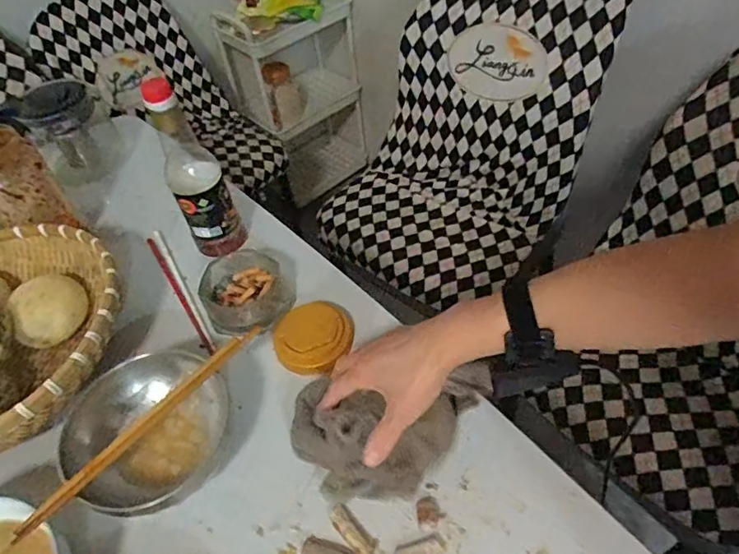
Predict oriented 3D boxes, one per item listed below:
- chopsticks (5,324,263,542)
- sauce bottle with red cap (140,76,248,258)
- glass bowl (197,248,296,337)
[{"bbox_3d":[-0.201,0.131,0.485,0.017,0.015,0.255,33,61,29],"label":"chopsticks"},{"bbox_3d":[-0.212,-0.119,0.648,0.066,0.232,0.054,-25,52,-14],"label":"sauce bottle with red cap"},{"bbox_3d":[-0.150,0.020,0.641,0.101,0.057,0.104,-3,50,4],"label":"glass bowl"}]

